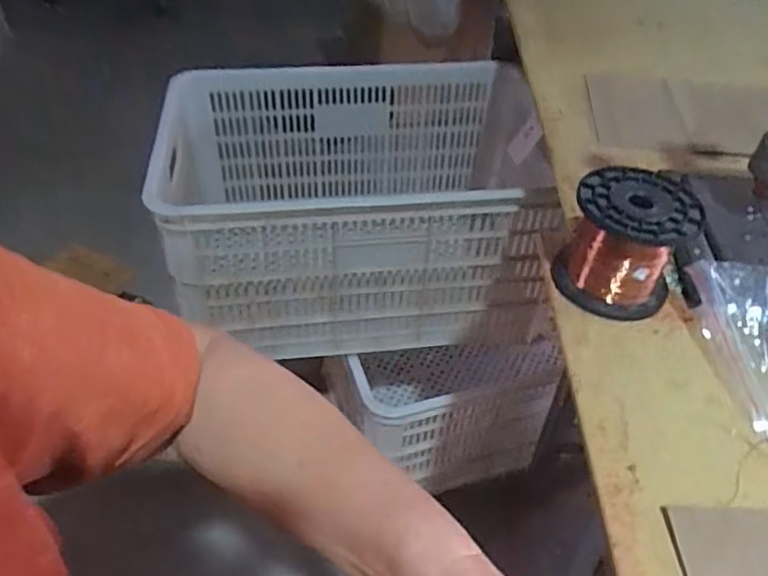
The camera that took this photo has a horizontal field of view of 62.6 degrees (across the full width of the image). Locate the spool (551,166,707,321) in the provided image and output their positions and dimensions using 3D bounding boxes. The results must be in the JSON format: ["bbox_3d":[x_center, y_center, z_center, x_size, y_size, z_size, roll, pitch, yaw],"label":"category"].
[{"bbox_3d":[0.200,-0.038,0.528,0.096,0.086,0.096,2,43,-2],"label":"spool"}]

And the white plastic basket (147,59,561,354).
[{"bbox_3d":[-0.041,-0.142,1.044,0.602,0.291,0.438,-4,43,-8],"label":"white plastic basket"}]

